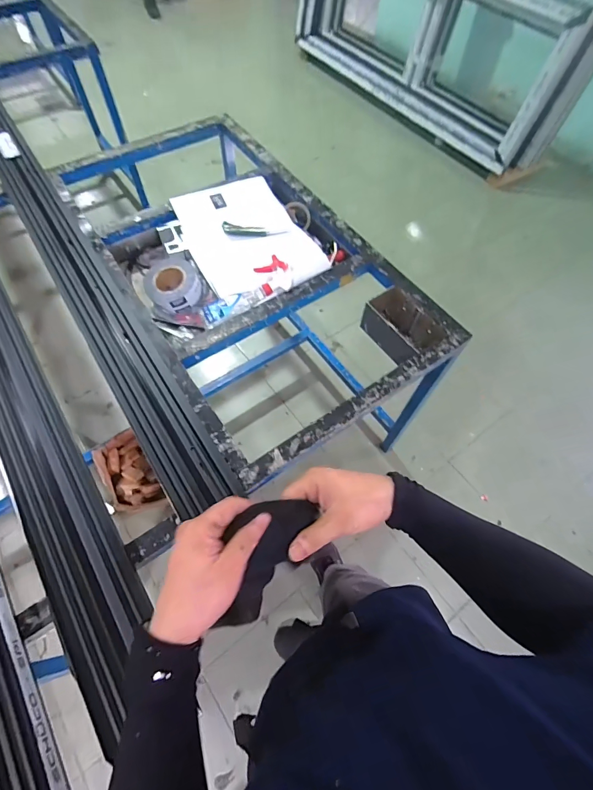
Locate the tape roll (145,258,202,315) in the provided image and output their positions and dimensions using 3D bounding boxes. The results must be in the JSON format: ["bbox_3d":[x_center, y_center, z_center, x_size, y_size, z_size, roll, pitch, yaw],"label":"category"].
[{"bbox_3d":[-0.336,-0.306,1.019,0.143,0.052,0.166,-24,65,-14],"label":"tape roll"}]

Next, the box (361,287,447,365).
[{"bbox_3d":[0.266,-0.171,0.994,0.124,0.116,0.215,-30,67,-17],"label":"box"}]

